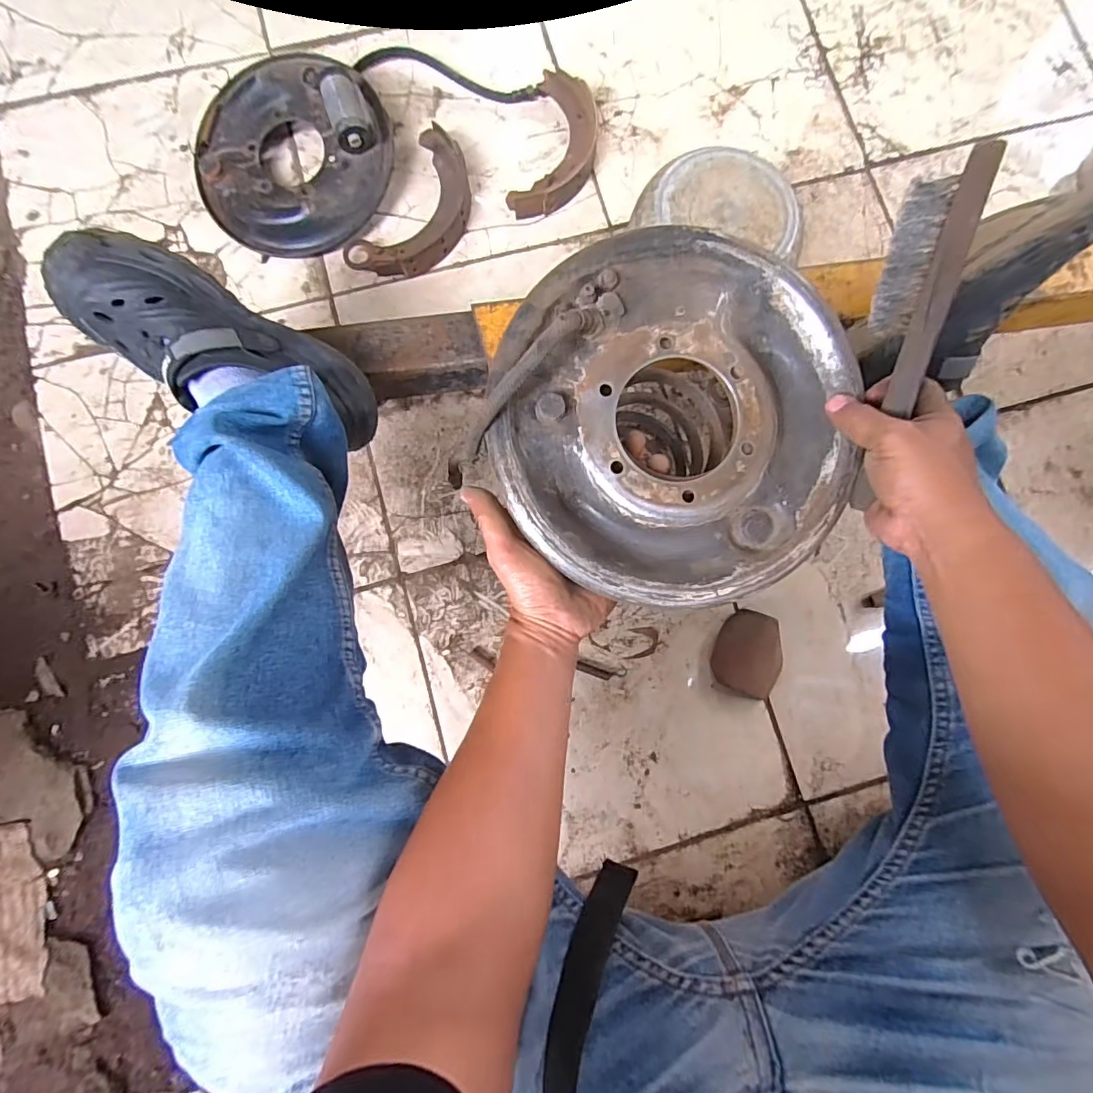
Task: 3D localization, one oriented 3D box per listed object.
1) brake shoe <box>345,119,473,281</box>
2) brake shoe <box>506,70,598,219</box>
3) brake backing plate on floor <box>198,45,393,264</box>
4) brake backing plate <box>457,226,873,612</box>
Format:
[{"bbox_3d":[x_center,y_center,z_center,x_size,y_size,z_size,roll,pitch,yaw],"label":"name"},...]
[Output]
[{"bbox_3d":[-0.173,-0.457,0.716,0.116,0.034,0.217,34,84,2],"label":"brake shoe"},{"bbox_3d":[0.019,-0.562,0.734,0.098,0.035,0.215,15,84,0],"label":"brake shoe"},{"bbox_3d":[-0.340,-0.522,0.692,0.257,0.081,0.231,-7,85,-2],"label":"brake backing plate on floor"},{"bbox_3d":[0.094,-0.091,0.369,0.260,0.074,0.255,0,84,-2],"label":"brake backing plate"}]

